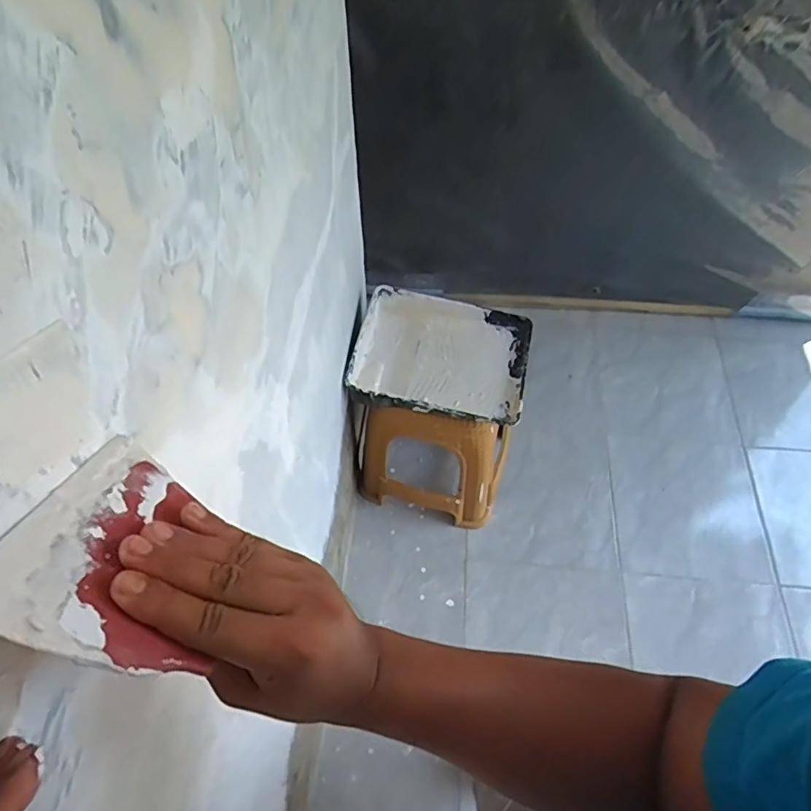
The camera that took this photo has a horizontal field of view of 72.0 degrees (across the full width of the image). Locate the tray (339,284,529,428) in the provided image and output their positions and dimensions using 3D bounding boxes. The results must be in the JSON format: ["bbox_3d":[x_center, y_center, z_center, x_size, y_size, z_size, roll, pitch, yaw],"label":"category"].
[{"bbox_3d":[0.076,-0.103,1.175,0.353,0.060,0.273,10,59,5],"label":"tray"}]

